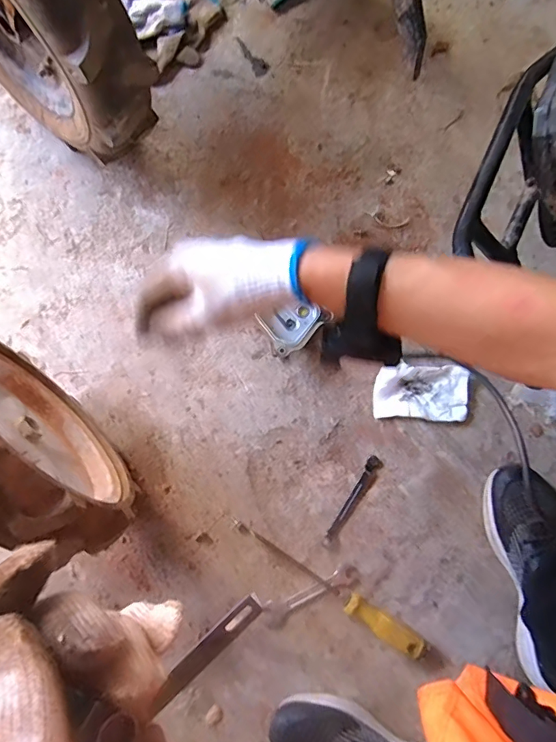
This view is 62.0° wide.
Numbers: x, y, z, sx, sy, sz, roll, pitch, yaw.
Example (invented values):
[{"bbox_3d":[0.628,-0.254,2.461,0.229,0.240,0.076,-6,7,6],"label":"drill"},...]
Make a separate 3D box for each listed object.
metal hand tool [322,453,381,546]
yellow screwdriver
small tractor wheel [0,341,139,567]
[{"bbox_3d":[0.111,0.190,0.684,0.023,0.013,0.147,35,77,8],"label":"metal hand tool"},{"bbox_3d":[0.069,0.305,0.652,0.298,0.035,0.031,31,76,7],"label":"yellow screwdriver"},{"bbox_3d":[-0.295,0.081,0.527,0.096,0.301,0.299,-42,81,-9],"label":"small tractor wheel"}]

